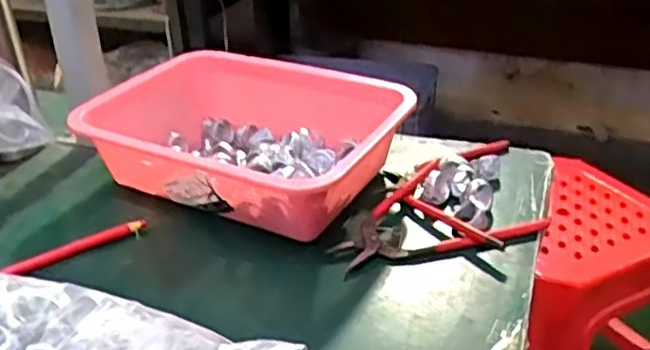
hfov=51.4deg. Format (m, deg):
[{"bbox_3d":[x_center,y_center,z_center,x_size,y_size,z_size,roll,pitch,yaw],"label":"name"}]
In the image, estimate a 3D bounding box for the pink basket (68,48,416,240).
[{"bbox_3d":[-0.072,-0.026,0.596,0.263,0.083,0.182,13,34,26],"label":"pink basket"}]

